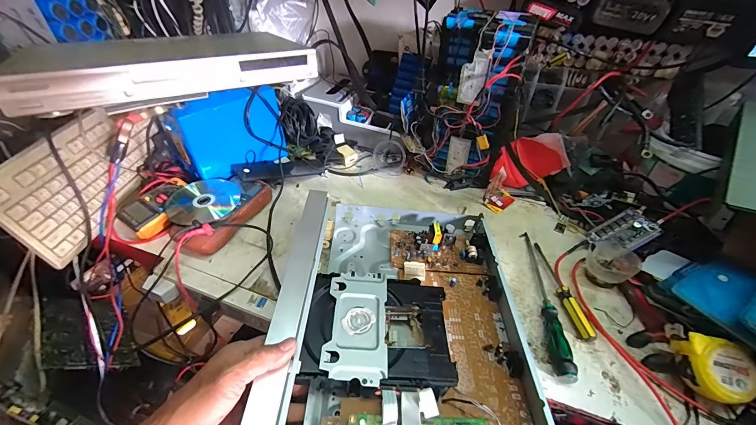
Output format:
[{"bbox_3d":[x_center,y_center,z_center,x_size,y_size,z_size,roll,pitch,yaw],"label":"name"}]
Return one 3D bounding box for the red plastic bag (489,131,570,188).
[{"bbox_3d":[0.284,-0.098,0.635,0.127,0.108,0.070,3,42,2],"label":"red plastic bag"}]

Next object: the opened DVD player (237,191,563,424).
[{"bbox_3d":[0.041,0.139,0.388,0.308,0.066,0.414,3,42,2],"label":"opened DVD player"}]

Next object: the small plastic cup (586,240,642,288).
[{"bbox_3d":[0.353,0.078,0.494,0.068,0.043,0.065,1,42,-1],"label":"small plastic cup"}]

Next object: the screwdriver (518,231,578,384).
[{"bbox_3d":[0.246,0.115,0.468,0.031,0.022,0.252,7,42,6],"label":"screwdriver"}]

